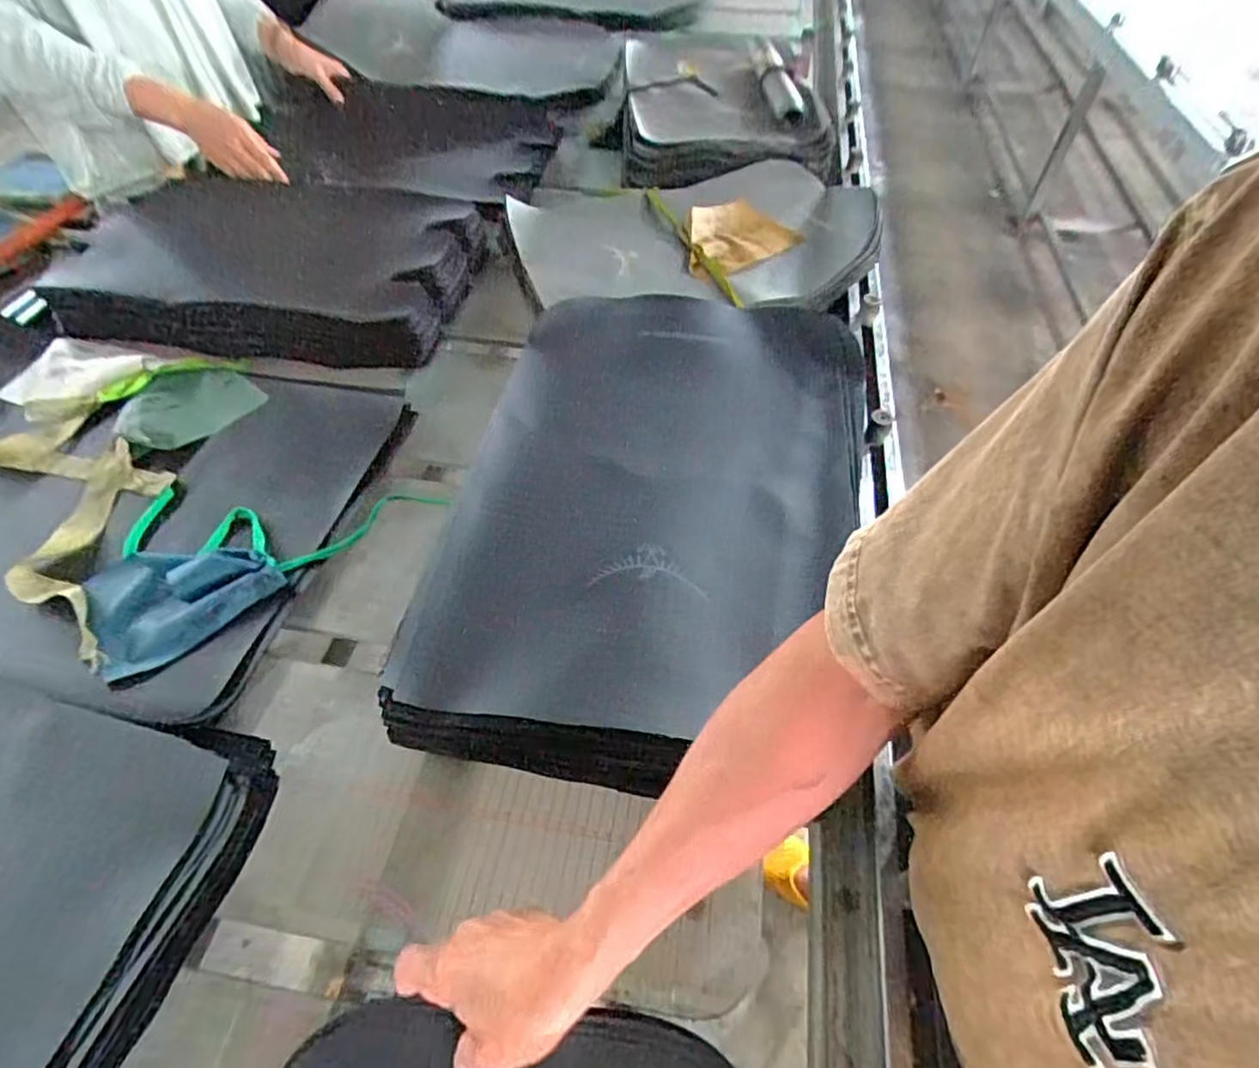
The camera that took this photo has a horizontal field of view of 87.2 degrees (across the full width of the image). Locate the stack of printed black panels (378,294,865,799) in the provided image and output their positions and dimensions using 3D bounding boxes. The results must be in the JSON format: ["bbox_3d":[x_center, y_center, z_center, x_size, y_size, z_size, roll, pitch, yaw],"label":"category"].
[{"bbox_3d":[0.028,-0.049,0.582,0.340,0.058,0.527,10,51,6],"label":"stack of printed black panels"}]

